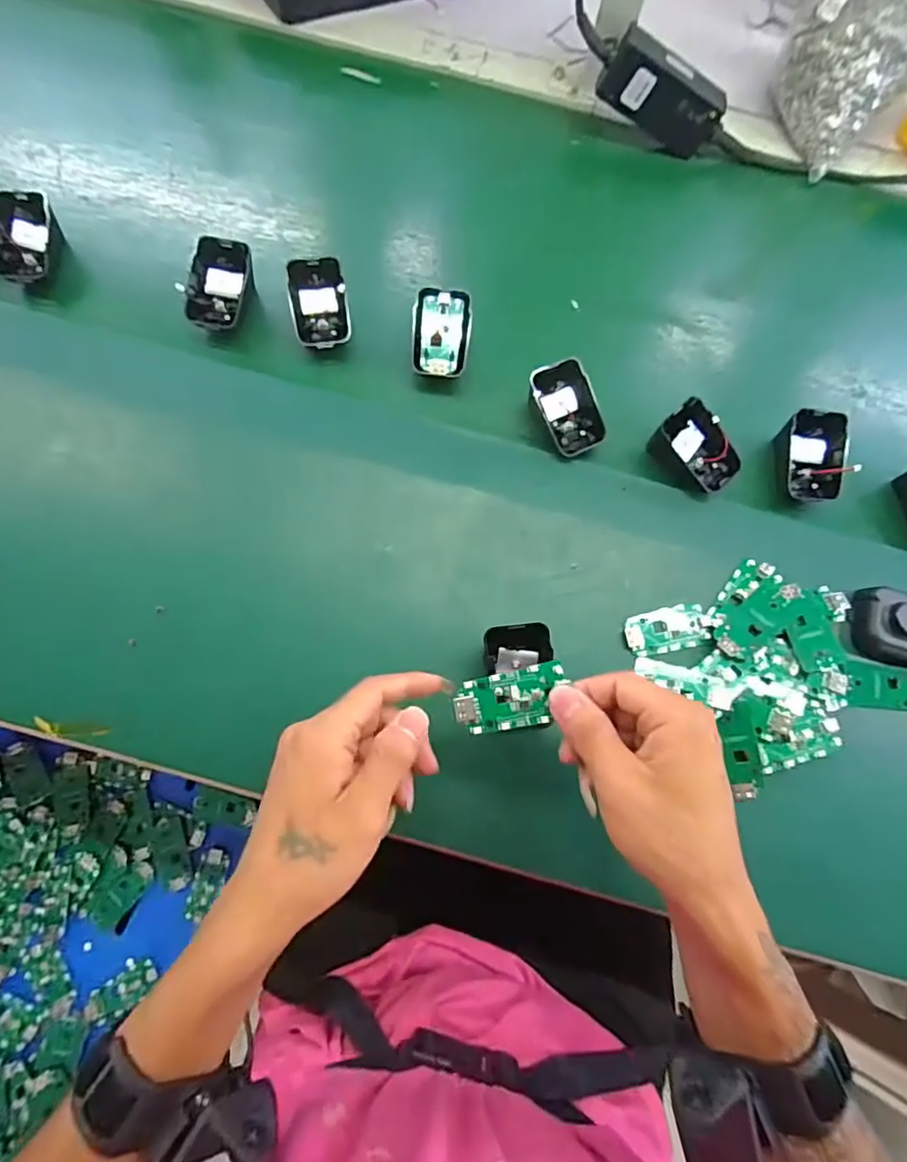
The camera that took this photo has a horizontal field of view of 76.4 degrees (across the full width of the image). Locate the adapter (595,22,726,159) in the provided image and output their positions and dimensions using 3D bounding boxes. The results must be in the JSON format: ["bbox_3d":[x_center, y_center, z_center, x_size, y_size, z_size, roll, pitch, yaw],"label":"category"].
[{"bbox_3d":[0.196,-0.455,0.538,0.117,0.053,0.034,20,71,-20],"label":"adapter"}]

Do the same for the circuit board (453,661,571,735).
[{"bbox_3d":[0.032,0.065,0.317,0.061,0.010,0.031,-10,73,-6],"label":"circuit board"}]

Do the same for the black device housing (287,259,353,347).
[{"bbox_3d":[-0.108,-0.221,0.466,0.046,0.039,0.067,-12,73,-6],"label":"black device housing"}]

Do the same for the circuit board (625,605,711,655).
[{"bbox_3d":[0.155,0.035,0.416,0.062,0.005,0.031,-11,72,-6],"label":"circuit board"}]

